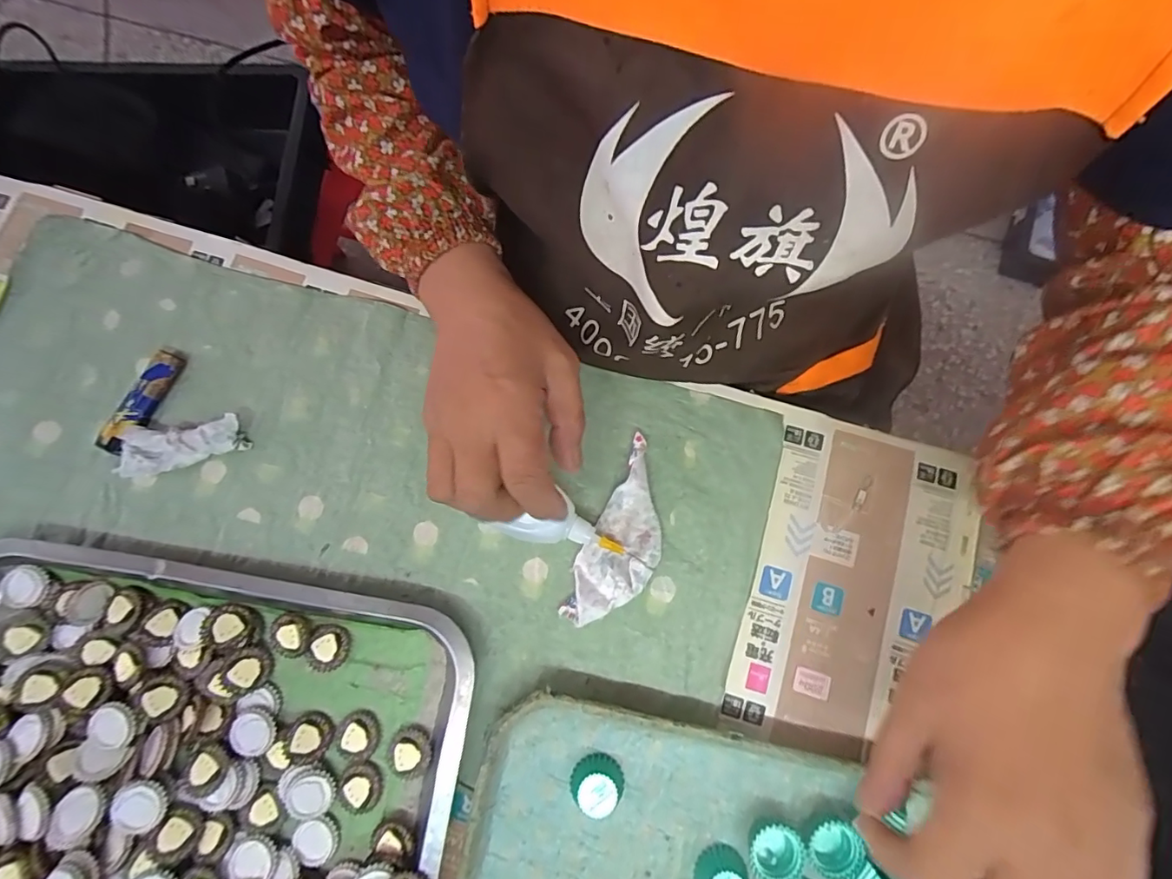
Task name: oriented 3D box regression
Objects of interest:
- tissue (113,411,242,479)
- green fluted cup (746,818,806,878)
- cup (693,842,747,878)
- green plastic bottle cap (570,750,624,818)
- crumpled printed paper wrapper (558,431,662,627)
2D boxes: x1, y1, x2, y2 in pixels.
[{"bbox_3d":[-0.289,0.004,0.364,0.084,0.019,0.033,-8,77,0],"label":"tissue"},{"bbox_3d":[0.113,0.246,0.308,0.031,0.015,0.030,0,77,1],"label":"green fluted cup"},{"bbox_3d":[0.079,0.258,0.303,0.030,0.019,0.027,-19,77,-3],"label":"cup"},{"bbox_3d":[0.007,0.211,0.316,0.031,0.018,0.027,18,78,5],"label":"green plastic bottle cap"},{"bbox_3d":[0.028,0.066,0.354,0.049,0.014,0.131,25,79,7],"label":"crumpled printed paper wrapper"}]

